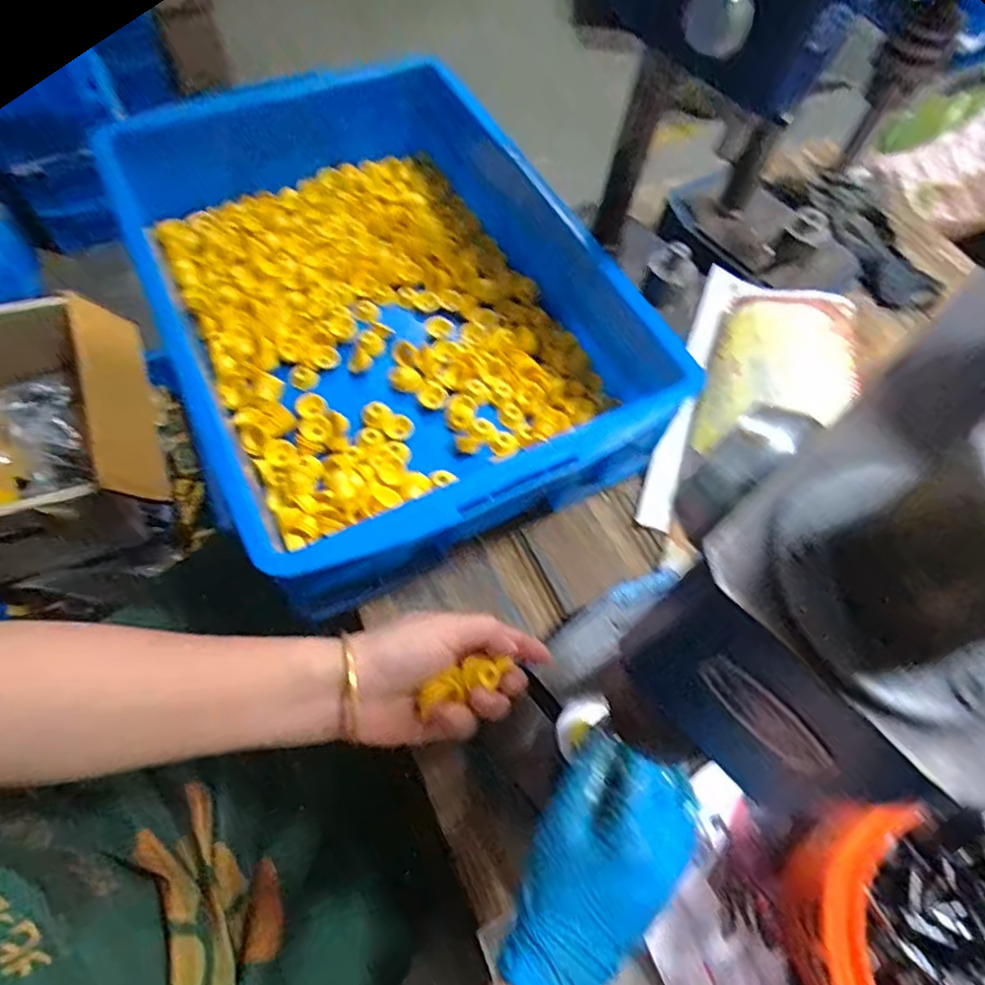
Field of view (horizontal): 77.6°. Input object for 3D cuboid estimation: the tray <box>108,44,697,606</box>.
[{"bbox_3d":[-0.095,-0.171,0.564,0.343,0.118,0.489,-25,68,-15],"label":"tray"}]

